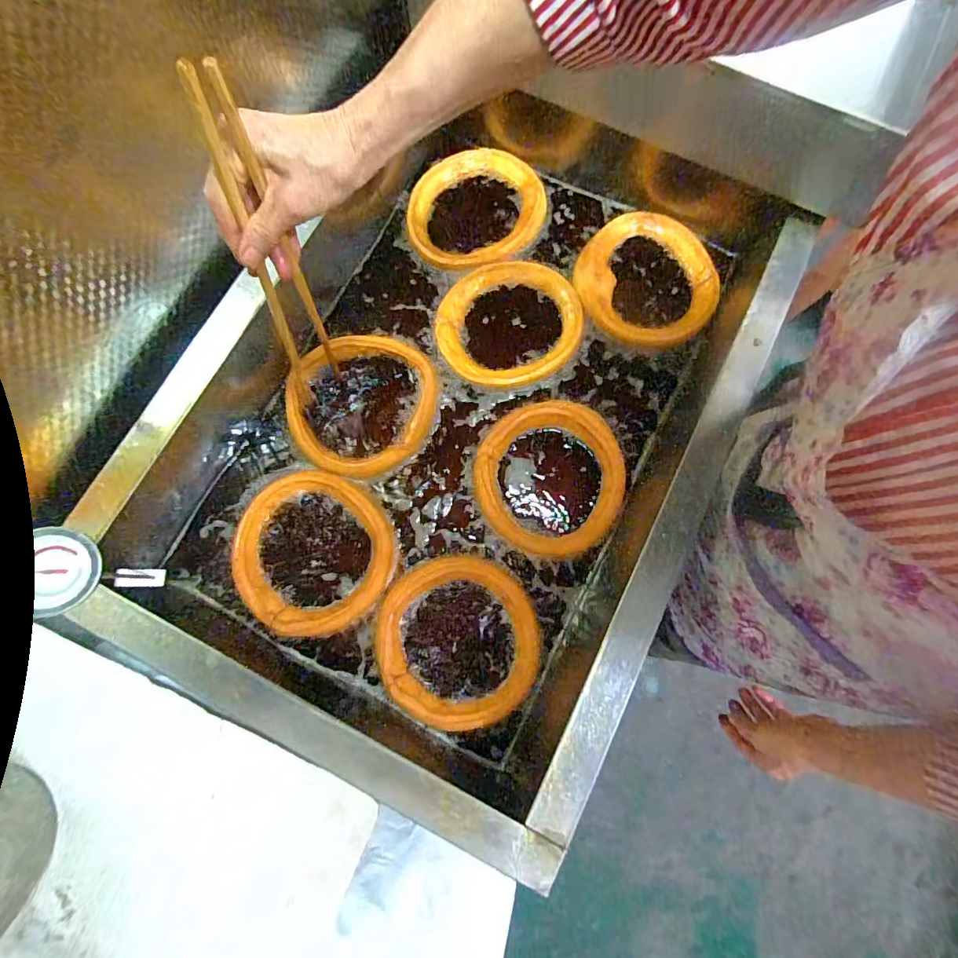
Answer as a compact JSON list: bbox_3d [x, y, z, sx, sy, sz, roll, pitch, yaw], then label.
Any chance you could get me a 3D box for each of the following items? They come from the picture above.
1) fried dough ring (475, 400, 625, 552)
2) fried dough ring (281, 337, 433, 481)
[{"bbox_3d":[0.089,-0.004,0.549,0.185,0.024,0.190,0,78,0],"label":"fried dough ring"},{"bbox_3d":[-0.148,-0.098,0.570,0.190,0.018,0.181,0,78,0],"label":"fried dough ring"}]

